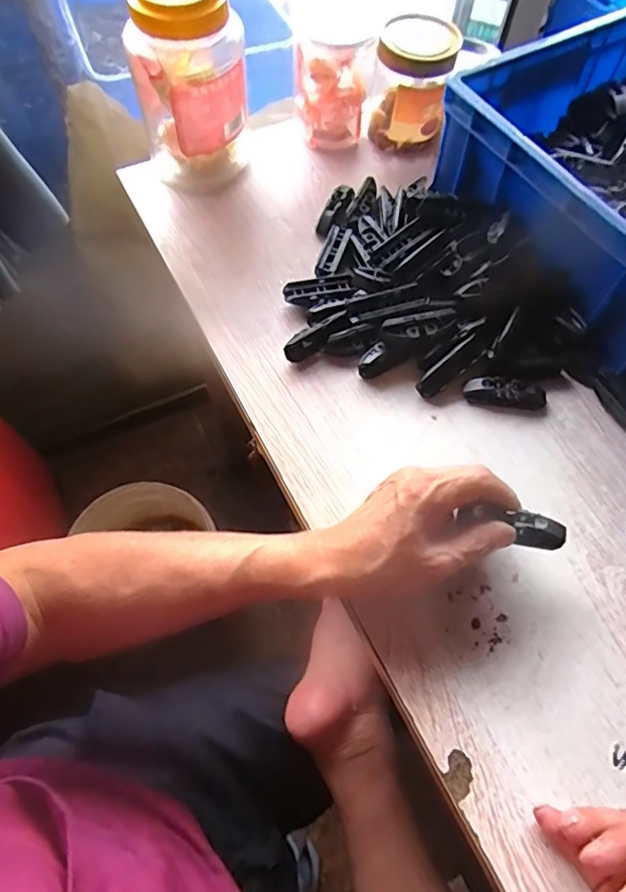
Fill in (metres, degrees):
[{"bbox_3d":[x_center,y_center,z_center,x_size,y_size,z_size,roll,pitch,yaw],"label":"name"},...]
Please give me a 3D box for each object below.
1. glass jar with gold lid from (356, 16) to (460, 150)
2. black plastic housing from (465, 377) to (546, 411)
[{"bbox_3d":[0.104,-0.401,0.578,0.086,0.114,0.075,0,63,-3],"label":"glass jar with gold lid"},{"bbox_3d":[0.172,-0.047,0.462,0.073,0.017,0.019,4,63,-1],"label":"black plastic housing"}]

